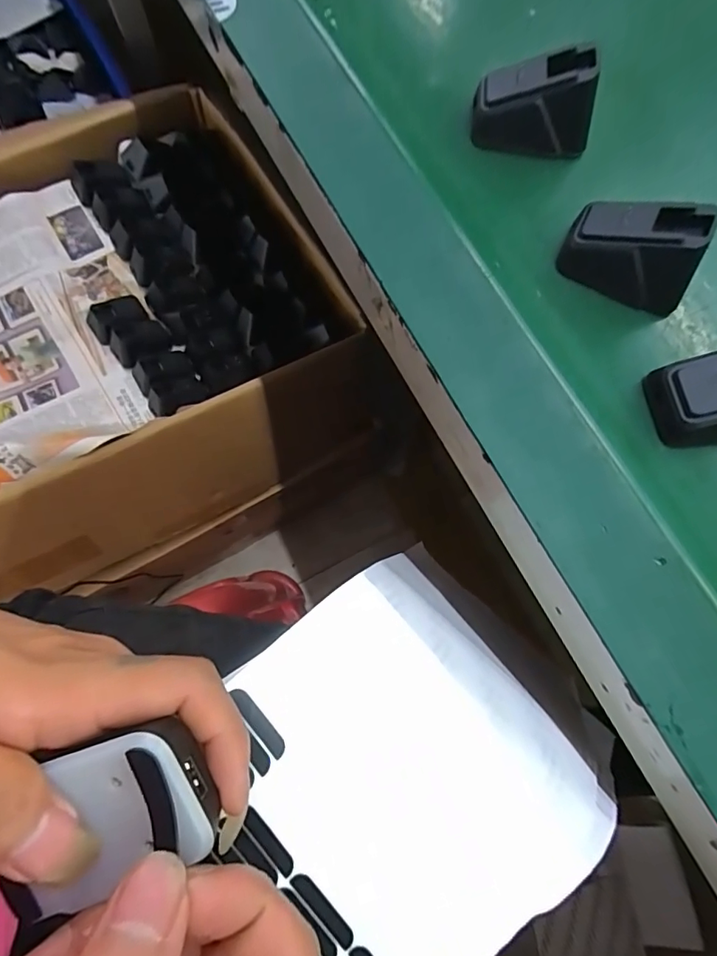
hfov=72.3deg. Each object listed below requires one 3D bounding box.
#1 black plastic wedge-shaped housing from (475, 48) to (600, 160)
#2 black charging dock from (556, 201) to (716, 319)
[{"bbox_3d":[0.101,-0.214,0.281,0.065,0.044,0.026,5,74,2],"label":"black plastic wedge-shaped housing"},{"bbox_3d":[0.146,-0.121,0.257,0.067,0.041,0.034,27,76,8],"label":"black charging dock"}]

